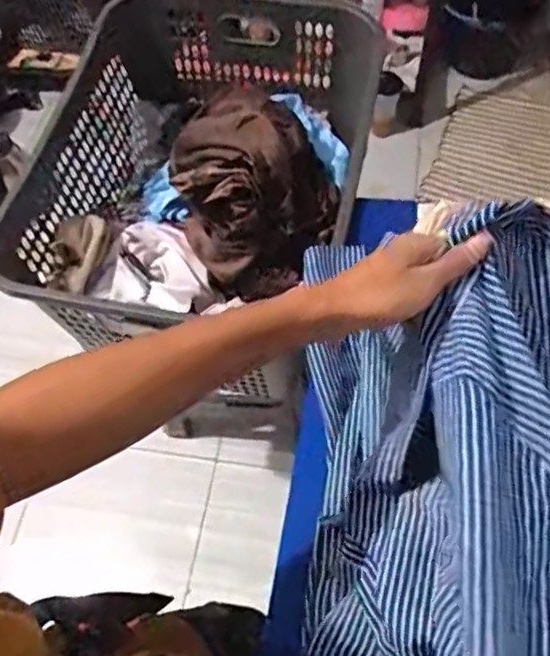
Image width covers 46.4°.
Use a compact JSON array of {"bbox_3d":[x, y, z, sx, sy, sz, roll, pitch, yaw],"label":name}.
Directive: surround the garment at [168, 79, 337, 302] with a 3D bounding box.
[{"bbox_3d":[-0.039,-0.242,0.934,0.214,0.105,0.274,-13,60,-5],"label":"garment"}]

